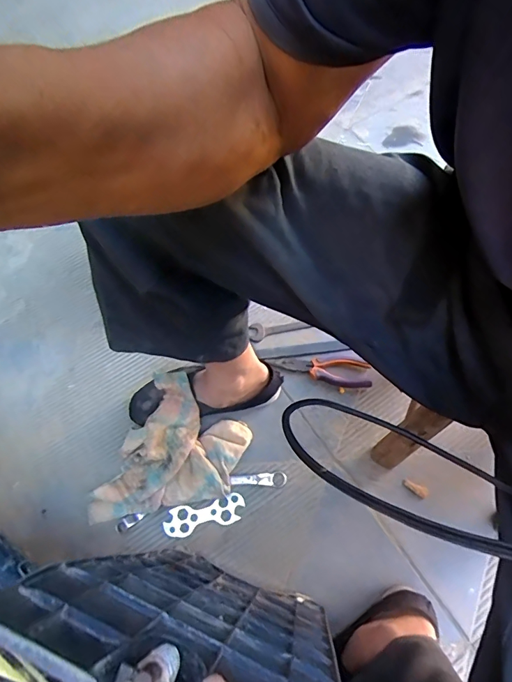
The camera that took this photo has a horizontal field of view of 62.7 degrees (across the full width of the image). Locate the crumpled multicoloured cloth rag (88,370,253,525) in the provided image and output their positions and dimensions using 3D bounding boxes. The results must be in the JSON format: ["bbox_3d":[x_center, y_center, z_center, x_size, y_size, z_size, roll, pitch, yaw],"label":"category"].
[{"bbox_3d":[-0.133,0.193,0.651,0.185,0.095,0.245,27,69,13],"label":"crumpled multicoloured cloth rag"}]

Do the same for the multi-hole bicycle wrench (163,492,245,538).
[{"bbox_3d":[-0.082,0.273,0.659,0.129,0.008,0.044,-15,73,-3],"label":"multi-hole bicycle wrench"}]

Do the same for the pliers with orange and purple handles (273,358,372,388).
[{"bbox_3d":[0.115,0.053,0.735,0.162,0.012,0.053,3,65,2],"label":"pliers with orange and purple handles"}]

